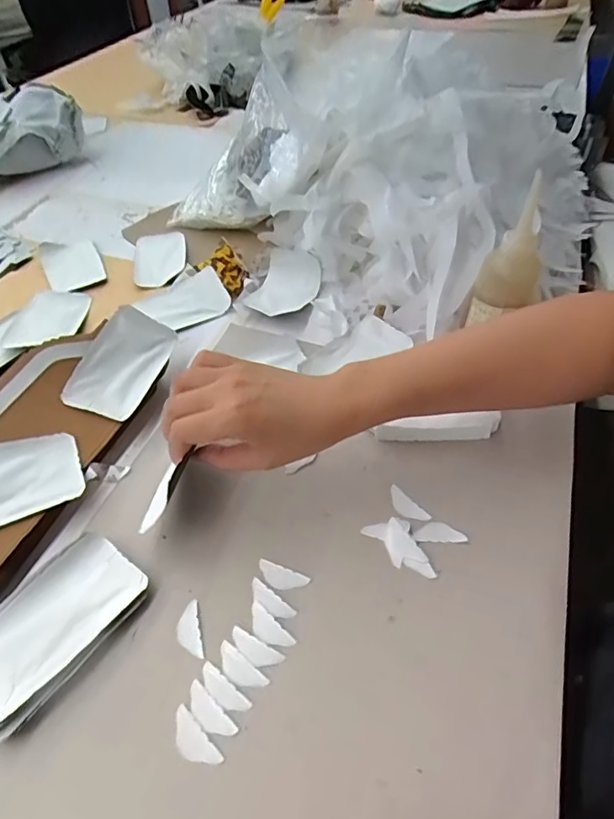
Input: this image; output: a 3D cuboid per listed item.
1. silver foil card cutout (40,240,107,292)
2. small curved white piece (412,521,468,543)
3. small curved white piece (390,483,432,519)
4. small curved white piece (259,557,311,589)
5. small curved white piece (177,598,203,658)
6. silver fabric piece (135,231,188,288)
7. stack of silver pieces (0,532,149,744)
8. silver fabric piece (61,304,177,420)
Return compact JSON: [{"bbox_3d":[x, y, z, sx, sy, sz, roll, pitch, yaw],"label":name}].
[{"bbox_3d":[-0.305,-0.193,0.652,0.067,0.007,0.115,-24,51,-18],"label":"silver foil card cutout"},{"bbox_3d":[0.104,0.096,0.393,0.040,0.004,0.017,2,48,5],"label":"small curved white piece"},{"bbox_3d":[0.082,0.079,0.411,0.016,0.004,0.039,-34,55,-25],"label":"small curved white piece"},{"bbox_3d":[-0.019,0.125,0.374,0.040,0.004,0.016,17,51,17],"label":"small curved white piece"},{"bbox_3d":[-0.083,0.154,0.352,0.015,0.004,0.039,-12,49,-8],"label":"small curved white piece"},{"bbox_3d":[-0.195,-0.200,0.662,0.067,0.010,0.114,-10,48,-6],"label":"silver fabric piece"},{"bbox_3d":[-0.179,0.150,0.351,0.075,0.012,0.125,29,55,25],"label":"stack of silver pieces"},{"bbox_3d":[-0.179,-0.046,0.489,0.067,0.009,0.117,27,58,-13],"label":"silver fabric piece"}]

